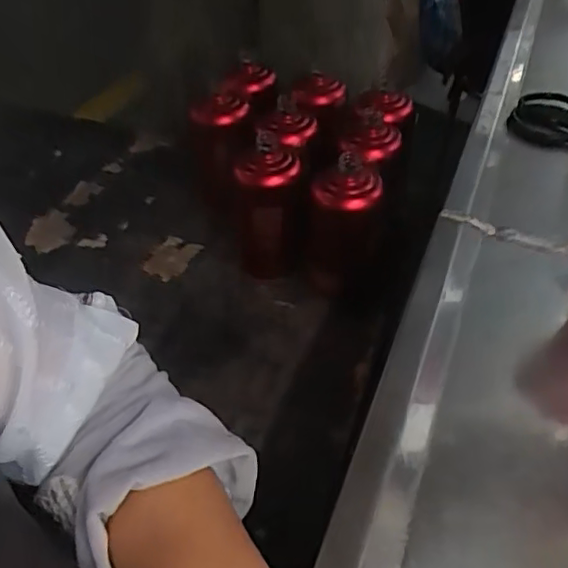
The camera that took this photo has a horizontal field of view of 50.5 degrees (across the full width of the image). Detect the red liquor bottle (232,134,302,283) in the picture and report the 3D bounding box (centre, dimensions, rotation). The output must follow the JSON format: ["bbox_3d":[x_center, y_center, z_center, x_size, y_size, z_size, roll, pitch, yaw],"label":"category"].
[{"bbox_3d":[-0.021,-0.079,0.727,0.080,0.169,0.063,6,43,9],"label":"red liquor bottle"}]

